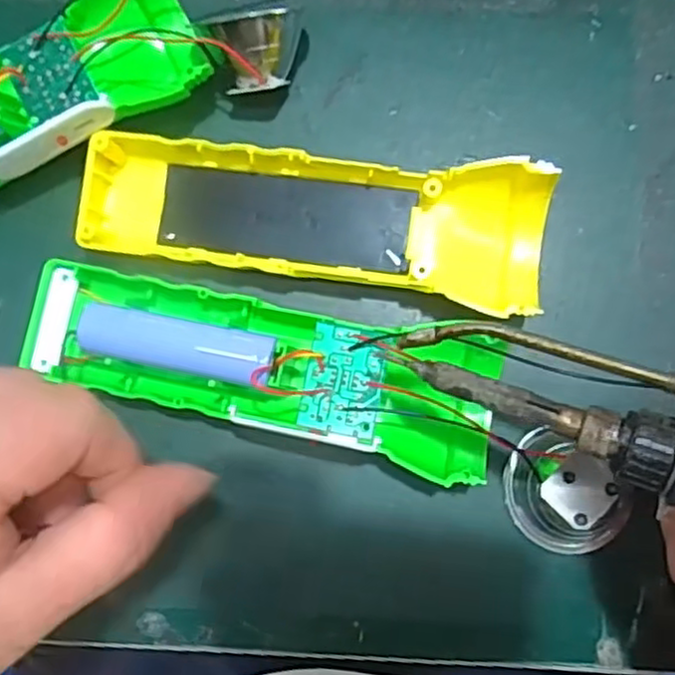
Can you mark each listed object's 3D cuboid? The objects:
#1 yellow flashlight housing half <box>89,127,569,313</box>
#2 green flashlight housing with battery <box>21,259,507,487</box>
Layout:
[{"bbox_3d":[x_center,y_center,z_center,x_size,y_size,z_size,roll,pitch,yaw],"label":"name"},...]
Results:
[{"bbox_3d":[-0.009,-0.040,0.253,0.163,0.027,0.048,6,85,2],"label":"yellow flashlight housing half"},{"bbox_3d":[-0.027,0.009,0.245,0.163,0.028,0.045,13,86,3],"label":"green flashlight housing with battery"}]

